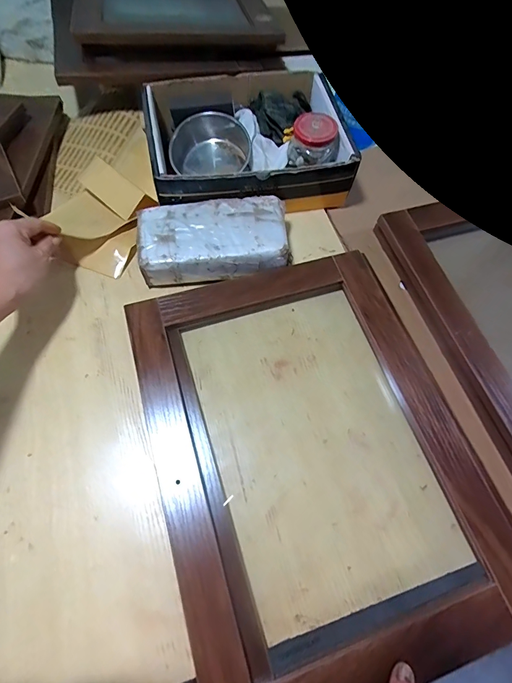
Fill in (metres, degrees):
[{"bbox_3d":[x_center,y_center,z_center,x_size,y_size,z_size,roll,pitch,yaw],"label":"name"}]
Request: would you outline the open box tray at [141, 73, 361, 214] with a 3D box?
[{"bbox_3d":[-0.015,-0.315,0.566,0.287,0.102,0.218,-10,67,-7],"label":"open box tray"}]

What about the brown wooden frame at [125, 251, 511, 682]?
[{"bbox_3d":[0.067,0.115,0.418,0.359,0.033,0.470,-16,68,-10],"label":"brown wooden frame"}]

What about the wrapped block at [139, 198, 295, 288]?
[{"bbox_3d":[-0.061,-0.141,0.516,0.208,0.062,0.106,-5,66,-5],"label":"wrapped block"}]

